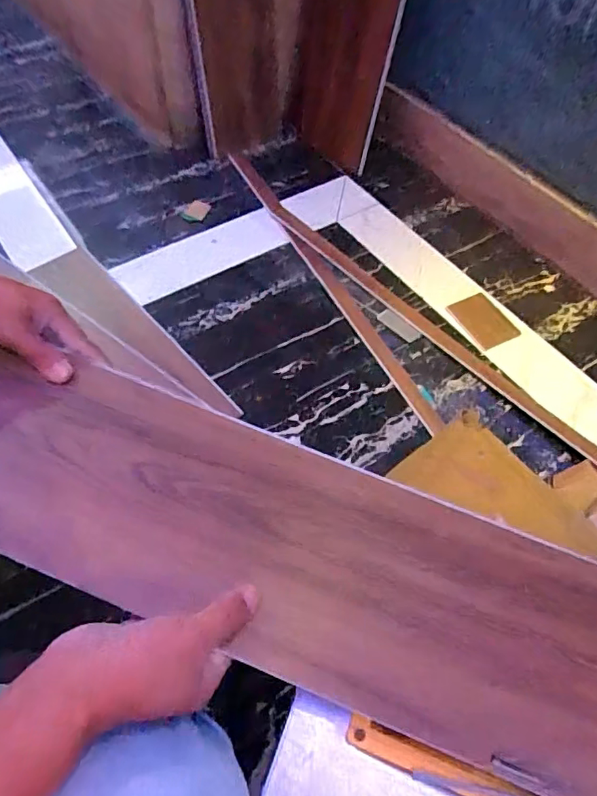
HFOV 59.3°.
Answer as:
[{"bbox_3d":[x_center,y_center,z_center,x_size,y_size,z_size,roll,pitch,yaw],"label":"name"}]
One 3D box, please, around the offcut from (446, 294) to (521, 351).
[{"bbox_3d":[0.341,-0.143,0.967,0.087,0.005,0.114,-23,60,-15],"label":"offcut"}]

